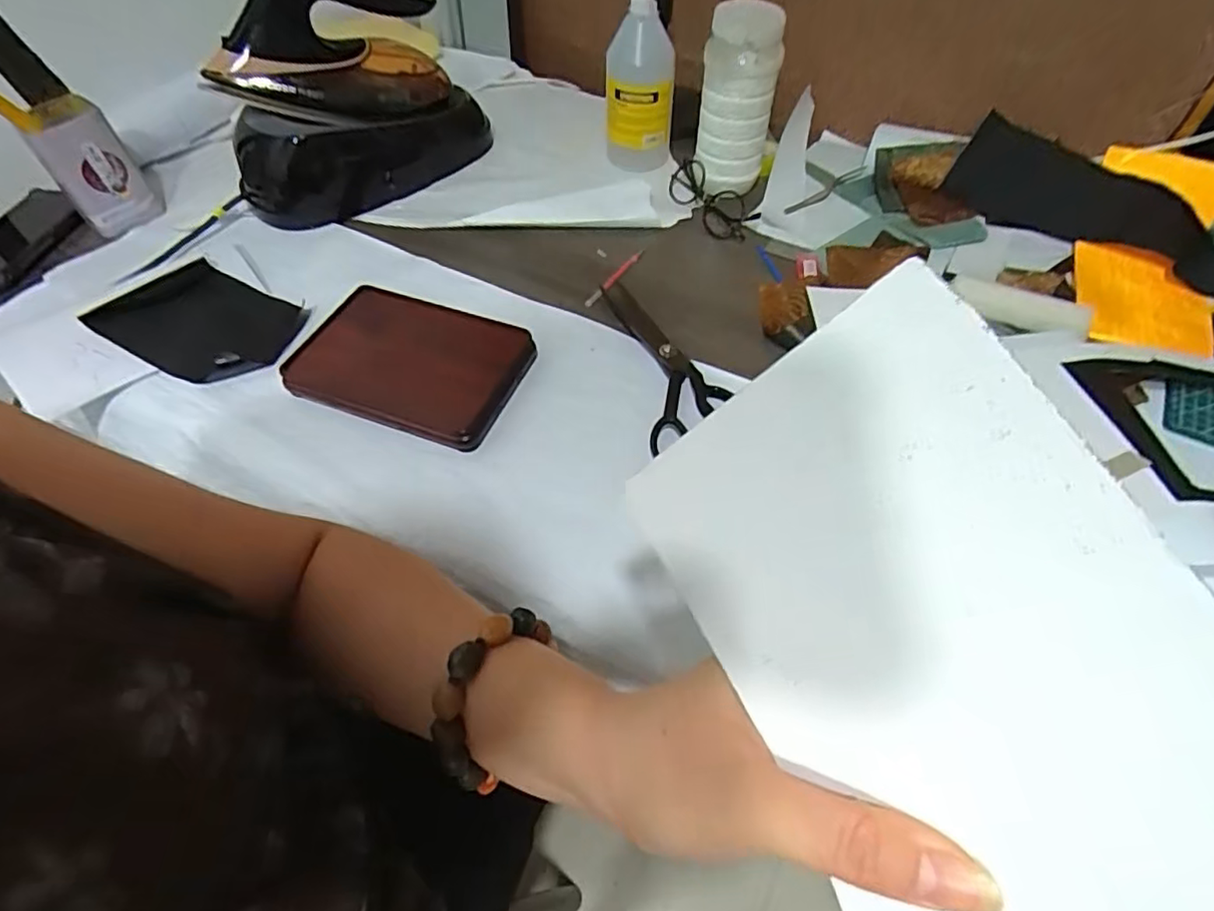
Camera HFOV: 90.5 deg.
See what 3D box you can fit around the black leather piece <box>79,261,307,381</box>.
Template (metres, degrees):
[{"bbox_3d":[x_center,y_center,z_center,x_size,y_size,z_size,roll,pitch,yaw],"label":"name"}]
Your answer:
[{"bbox_3d":[-0.372,-0.125,0.568,0.152,0.040,0.119,20,59,13],"label":"black leather piece"}]

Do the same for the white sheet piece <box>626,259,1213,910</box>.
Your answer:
[{"bbox_3d":[0.082,0.053,0.157,0.015,0.115,0.174,-6,61,-51],"label":"white sheet piece"}]

